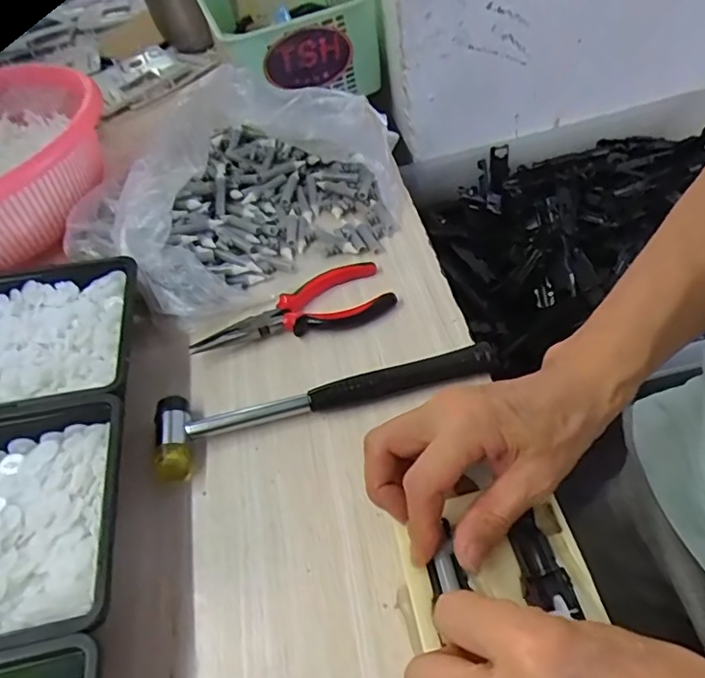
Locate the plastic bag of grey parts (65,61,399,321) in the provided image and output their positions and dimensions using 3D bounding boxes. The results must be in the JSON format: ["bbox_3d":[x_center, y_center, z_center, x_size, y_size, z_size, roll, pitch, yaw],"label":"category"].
[{"bbox_3d":[-0.104,-0.152,0.503,0.311,0.116,0.208,-25,48,-10],"label":"plastic bag of grey parts"}]

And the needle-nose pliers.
[{"bbox_3d":[-0.049,-0.024,0.445,0.158,0.010,0.060,-16,49,-9],"label":"needle-nose pliers"}]

